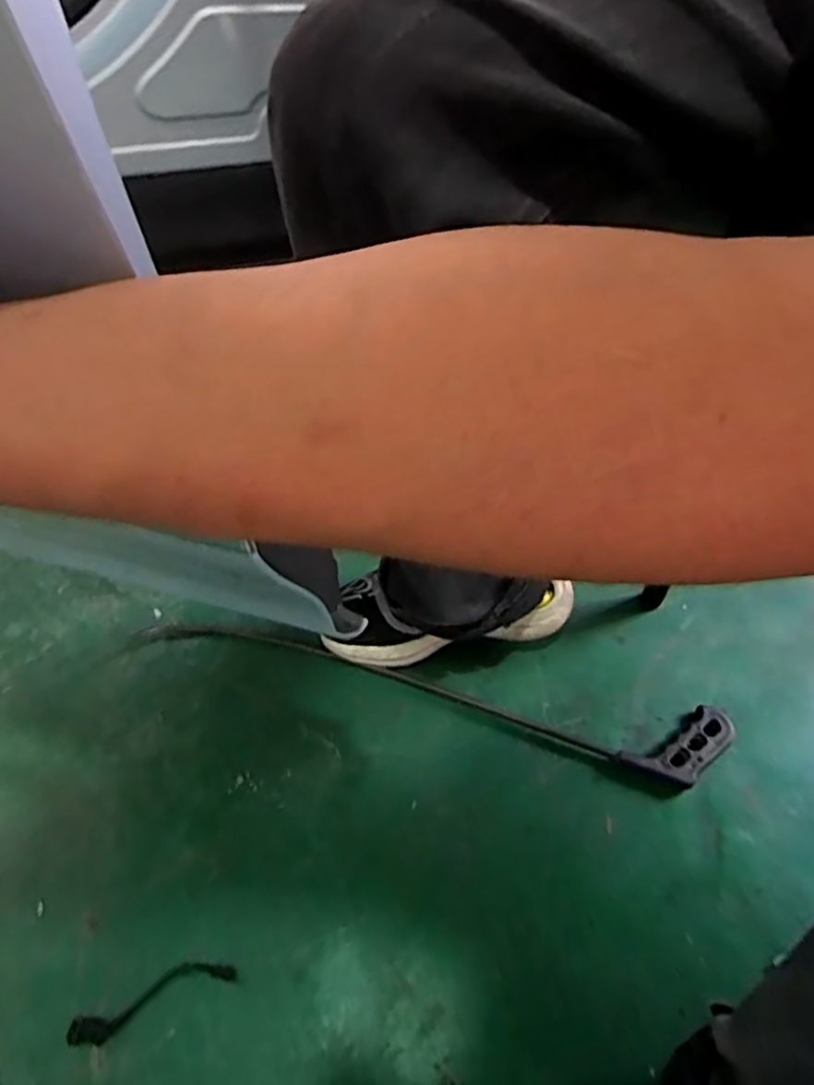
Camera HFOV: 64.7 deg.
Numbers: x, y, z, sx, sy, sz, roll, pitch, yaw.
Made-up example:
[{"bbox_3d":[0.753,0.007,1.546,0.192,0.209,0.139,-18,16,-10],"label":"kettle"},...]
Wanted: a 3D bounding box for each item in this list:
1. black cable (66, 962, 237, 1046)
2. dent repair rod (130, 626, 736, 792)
[{"bbox_3d":[-0.206,0.370,0.522,0.130,0.011,0.028,-17,49,-15],"label":"black cable"},{"bbox_3d":[0.004,0.153,0.715,0.674,0.028,0.089,11,48,10],"label":"dent repair rod"}]

